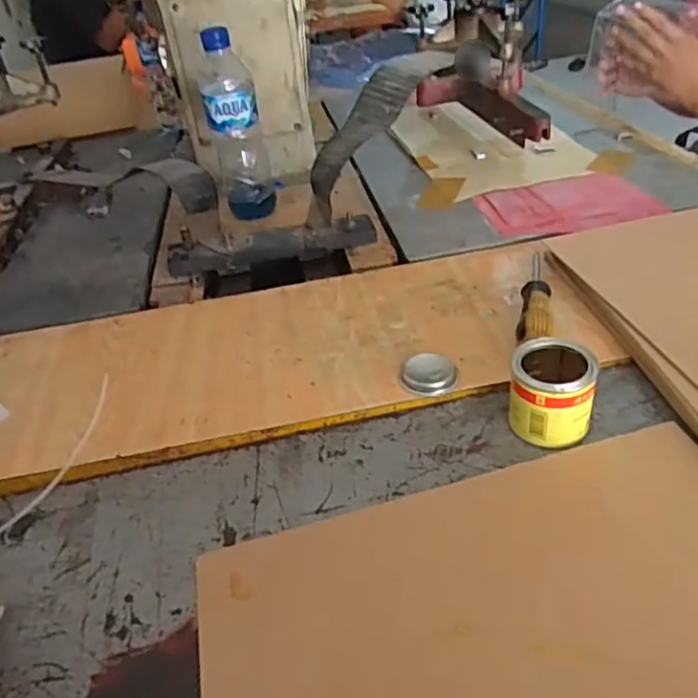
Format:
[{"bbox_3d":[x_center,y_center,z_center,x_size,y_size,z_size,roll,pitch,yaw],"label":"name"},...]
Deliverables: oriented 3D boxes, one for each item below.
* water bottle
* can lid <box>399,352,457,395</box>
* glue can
[{"bbox_3d":[-0.140,-0.270,0.746,0.068,0.210,0.057,-10,37,-4],"label":"water bottle"},{"bbox_3d":[0.066,0.020,0.490,0.043,0.014,0.043,-5,37,4],"label":"can lid"},{"bbox_3d":[0.144,0.027,0.429,0.057,0.057,0.066,7,39,18],"label":"glue can"}]

